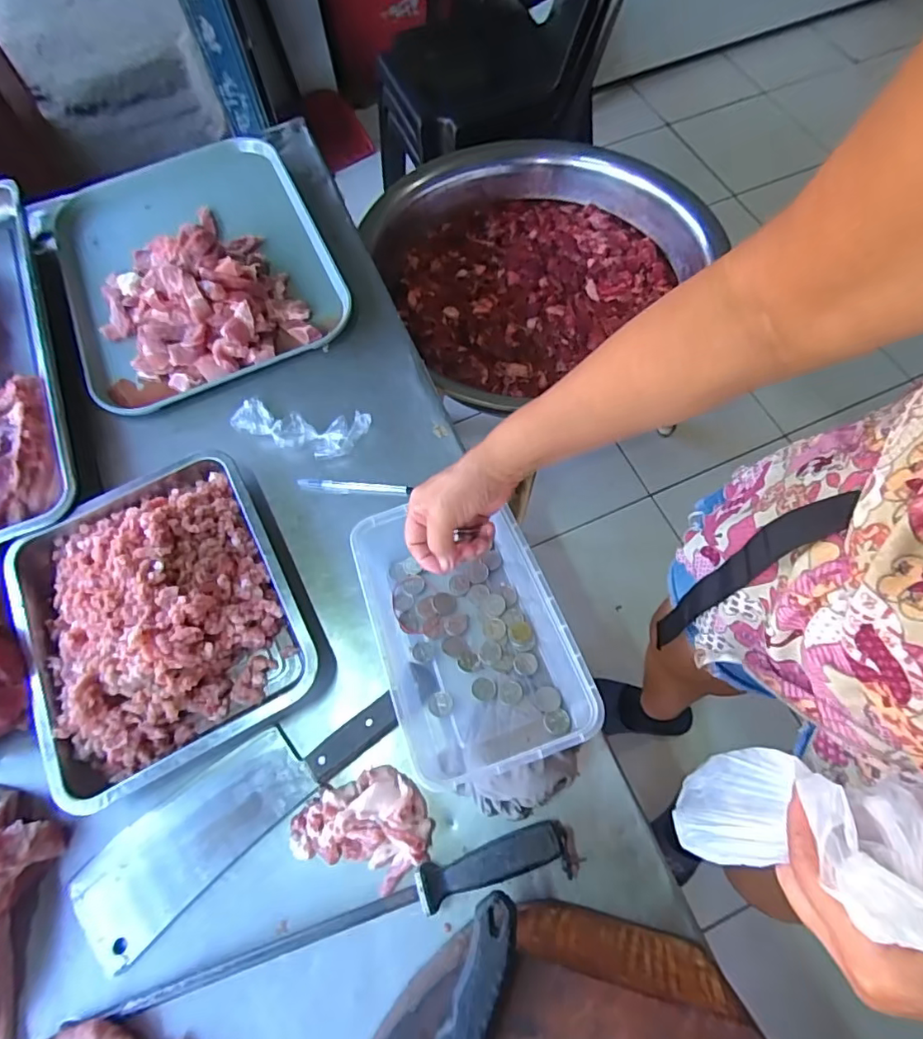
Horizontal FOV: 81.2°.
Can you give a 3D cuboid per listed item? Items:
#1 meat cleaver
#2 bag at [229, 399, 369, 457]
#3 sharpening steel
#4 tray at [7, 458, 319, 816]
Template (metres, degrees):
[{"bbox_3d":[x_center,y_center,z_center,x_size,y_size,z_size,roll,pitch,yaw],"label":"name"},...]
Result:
[{"bbox_3d":[-0.207,0.262,0.498,0.317,0.016,0.088,-36,70,-13],"label":"meat cleaver"},{"bbox_3d":[-0.196,-0.109,0.645,0.163,0.018,0.058,9,67,6],"label":"bag"},{"bbox_3d":[-0.115,0.338,0.448,0.423,0.037,0.029,-17,67,-5],"label":"sharpening steel"},{"bbox_3d":[-0.315,0.093,0.540,0.263,0.068,0.299,-28,68,-10],"label":"tray"}]

